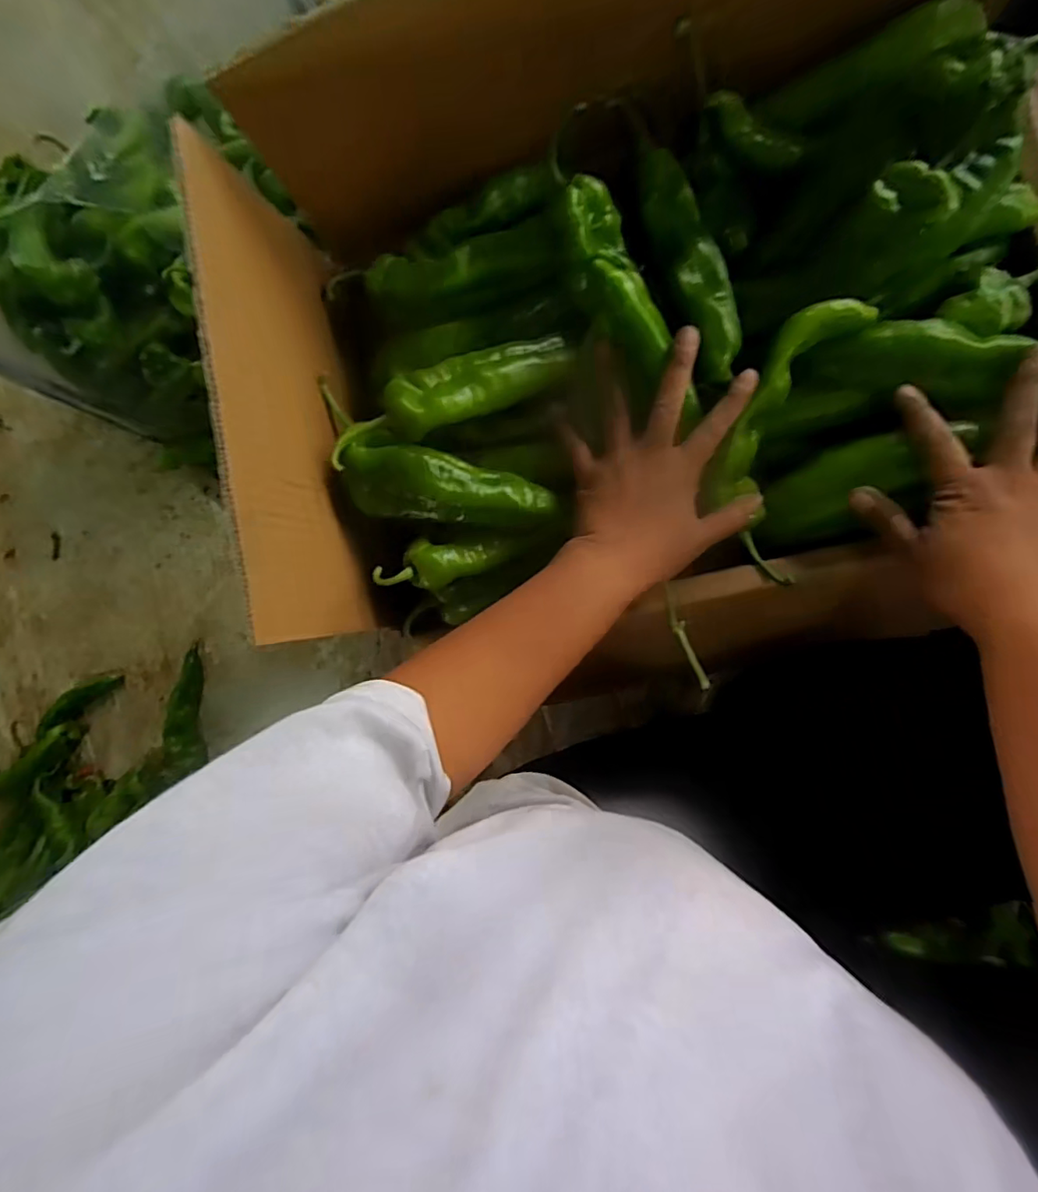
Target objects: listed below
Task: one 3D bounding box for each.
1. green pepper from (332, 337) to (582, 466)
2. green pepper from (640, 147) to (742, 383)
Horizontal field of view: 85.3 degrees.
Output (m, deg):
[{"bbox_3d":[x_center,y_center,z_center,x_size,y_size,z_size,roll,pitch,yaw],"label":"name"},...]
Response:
[{"bbox_3d":[-0.045,-0.143,0.395,0.183,0.035,0.048,-25,83,-9],"label":"green pepper"},{"bbox_3d":[0.124,-0.235,0.394,0.037,0.030,0.163,-17,84,8],"label":"green pepper"}]

